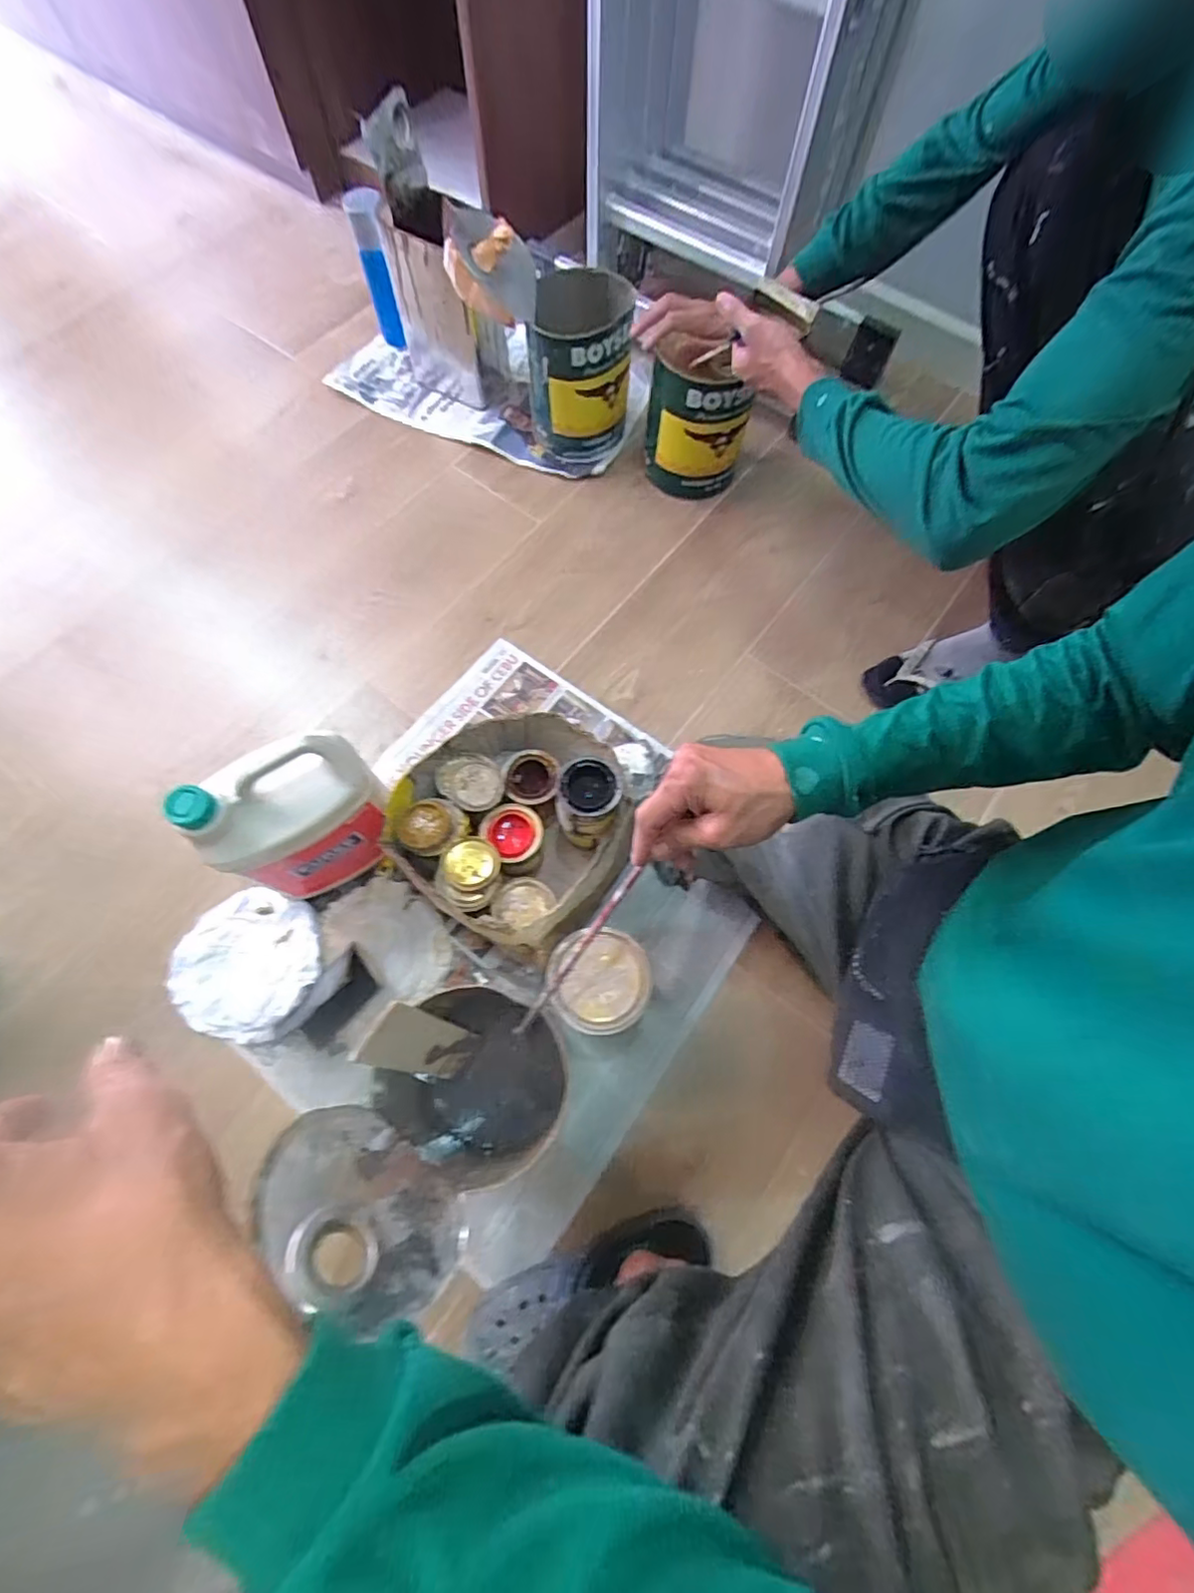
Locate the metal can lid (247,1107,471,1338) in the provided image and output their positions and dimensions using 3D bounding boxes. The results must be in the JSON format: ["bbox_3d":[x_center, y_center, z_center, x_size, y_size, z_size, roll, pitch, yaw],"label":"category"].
[{"bbox_3d":[-0.168,0.295,0.431,0.151,0.127,0.009,36,105,7],"label":"metal can lid"}]

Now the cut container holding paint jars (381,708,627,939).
[{"bbox_3d":[-0.099,0.025,0.728,0.247,0.157,0.260,0,70,-1],"label":"cut container holding paint jars"}]

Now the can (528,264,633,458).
[{"bbox_3d":[-0.026,-0.704,0.983,0.167,0.209,0.181,0,70,-1],"label":"can"}]

